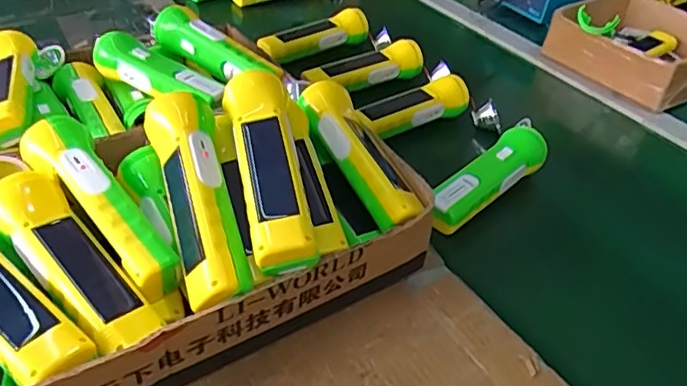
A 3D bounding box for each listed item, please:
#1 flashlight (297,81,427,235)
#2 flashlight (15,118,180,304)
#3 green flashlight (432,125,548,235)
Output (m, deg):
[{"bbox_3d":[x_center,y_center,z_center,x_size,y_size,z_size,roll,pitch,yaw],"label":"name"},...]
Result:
[{"bbox_3d":[0.019,-0.033,0.512,0.054,0.041,0.160,-15,56,-23],"label":"flashlight"},{"bbox_3d":[-0.178,0.007,0.430,0.042,0.039,0.161,-31,67,-36],"label":"flashlight"},{"bbox_3d":[0.151,-0.018,0.600,0.054,0.039,0.191,30,45,29],"label":"green flashlight"}]

